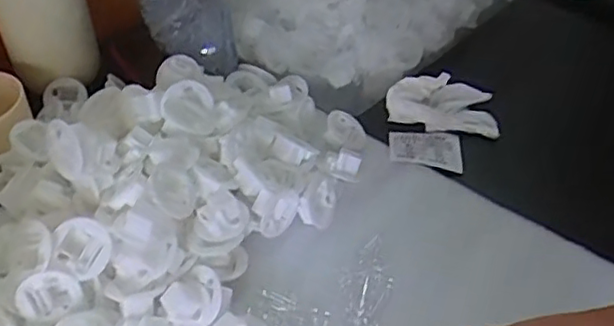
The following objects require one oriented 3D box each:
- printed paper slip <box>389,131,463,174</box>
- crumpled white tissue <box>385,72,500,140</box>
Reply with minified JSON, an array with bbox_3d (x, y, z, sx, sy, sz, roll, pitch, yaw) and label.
[{"bbox_3d":[0.088,-0.010,0.483,0.054,0.007,0.041,8,38,1],"label":"printed paper slip"},{"bbox_3d":[0.105,-0.047,0.506,0.083,0.021,0.046,5,44,6],"label":"crumpled white tissue"}]

